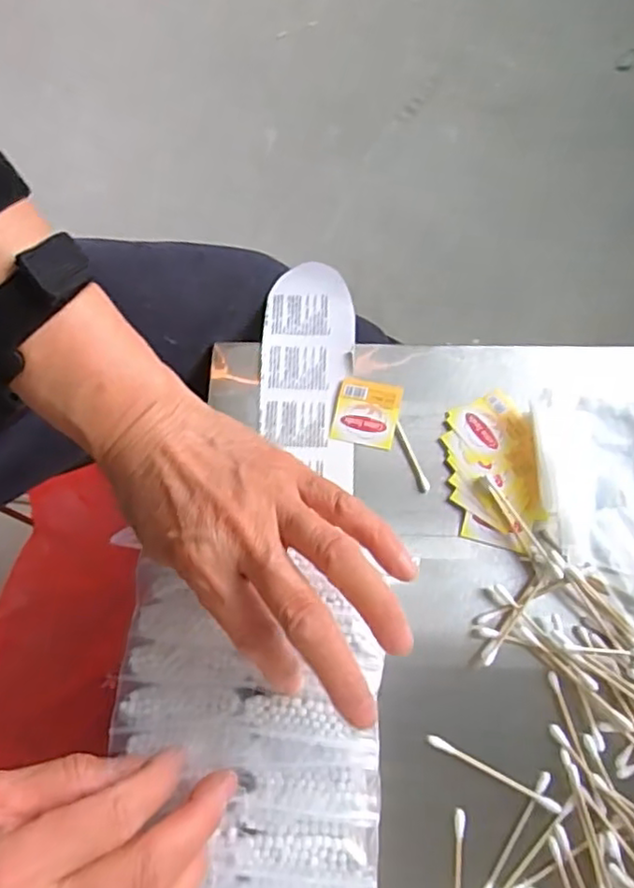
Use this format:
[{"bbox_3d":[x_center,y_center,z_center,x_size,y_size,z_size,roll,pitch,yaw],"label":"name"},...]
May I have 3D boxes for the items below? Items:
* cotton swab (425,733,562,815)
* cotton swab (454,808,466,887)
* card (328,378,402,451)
[{"bbox_3d":[0.093,0.175,0.352,0.073,0.005,0.006,26,74,9],"label":"cotton swab"},{"bbox_3d":[0.073,0.211,0.338,0.006,0.004,0.044,3,71,2],"label":"cotton swab"},{"bbox_3d":[0.032,-0.020,0.426,0.040,0.005,0.042,11,72,5],"label":"card"}]

